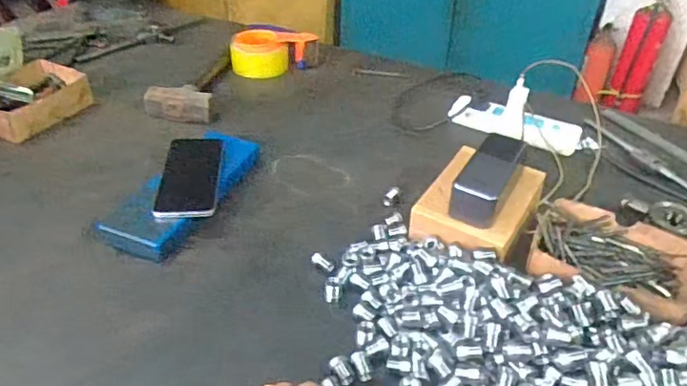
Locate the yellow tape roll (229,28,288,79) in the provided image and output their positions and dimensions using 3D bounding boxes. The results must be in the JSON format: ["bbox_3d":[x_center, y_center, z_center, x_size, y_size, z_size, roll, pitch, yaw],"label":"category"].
[{"bbox_3d":[-0.165,-0.275,1.076,0.111,0.058,0.111,0,37,-3],"label":"yellow tape roll"}]

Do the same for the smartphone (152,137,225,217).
[{"bbox_3d":[-0.206,-0.021,0.742,0.075,0.014,0.163,4,42,-10],"label":"smartphone"}]

